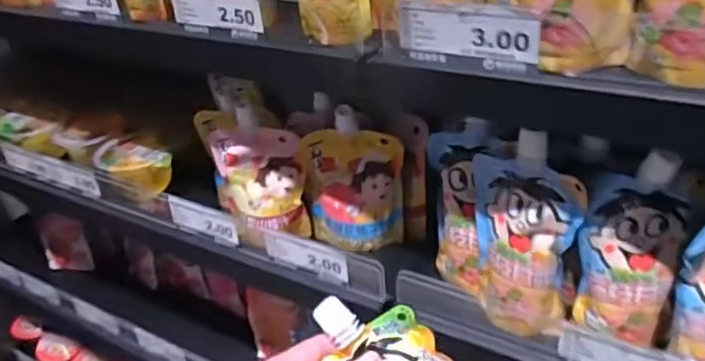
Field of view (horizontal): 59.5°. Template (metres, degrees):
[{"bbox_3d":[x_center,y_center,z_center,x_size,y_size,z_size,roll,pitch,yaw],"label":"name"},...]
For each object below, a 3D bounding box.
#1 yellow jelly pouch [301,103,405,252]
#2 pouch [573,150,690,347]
[{"bbox_3d":[0.000,0.001,0.574,0.092,0.148,0.025,-1,31,8],"label":"yellow jelly pouch"},{"bbox_3d":[0.193,0.044,0.428,0.061,0.147,0.031,14,36,29],"label":"pouch"}]

